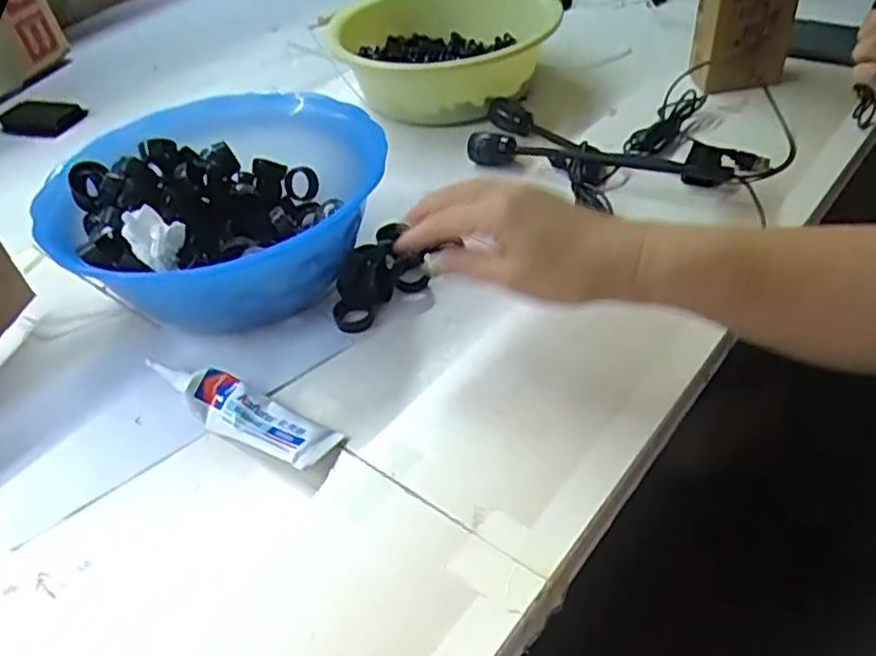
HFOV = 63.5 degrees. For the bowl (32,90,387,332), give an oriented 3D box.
[{"bbox_3d":[-0.155,-0.079,0.535,0.221,0.100,0.221,-4,43,4],"label":"bowl"}]

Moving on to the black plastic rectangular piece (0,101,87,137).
[{"bbox_3d":[-0.462,-0.245,0.825,0.108,0.014,0.054,13,47,21],"label":"black plastic rectangular piece"}]

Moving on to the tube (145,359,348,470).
[{"bbox_3d":[-0.129,0.051,0.448,0.148,0.023,0.036,18,49,25],"label":"tube"}]

